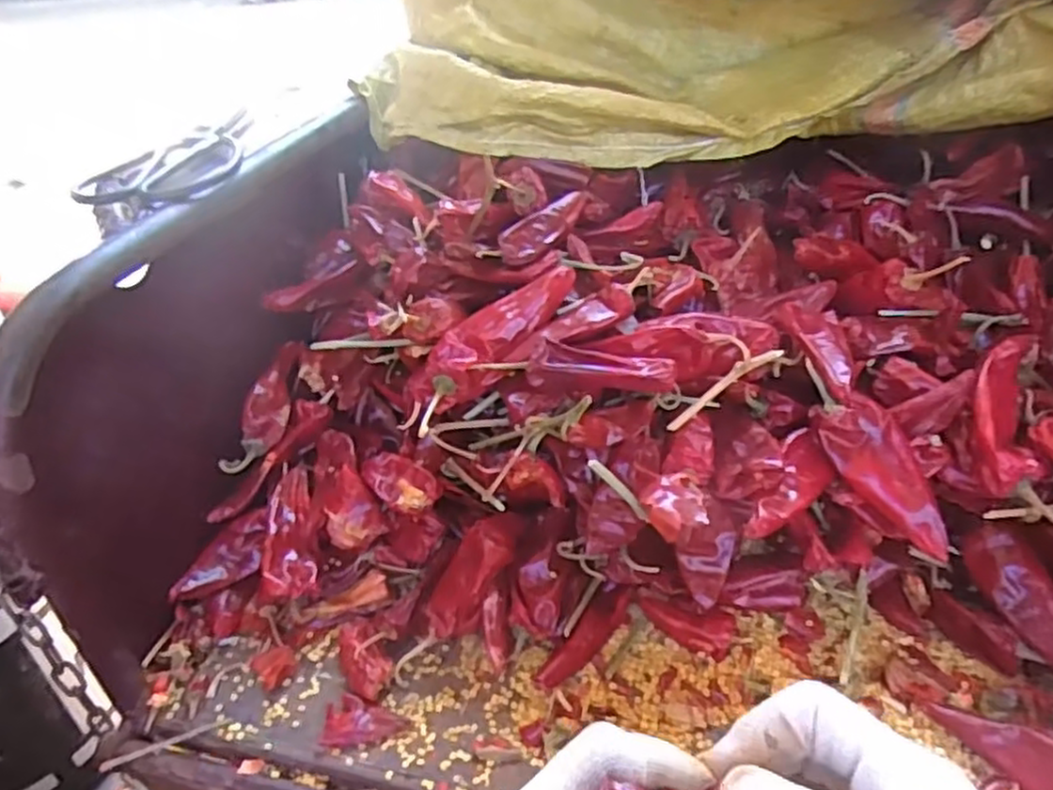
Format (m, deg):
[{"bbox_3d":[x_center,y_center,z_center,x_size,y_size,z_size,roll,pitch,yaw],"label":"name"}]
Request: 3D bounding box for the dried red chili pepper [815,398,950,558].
[{"bbox_3d":[0.189,0.041,0.389,0.035,0.017,0.090,-22,71,-22],"label":"dried red chili pepper"}]

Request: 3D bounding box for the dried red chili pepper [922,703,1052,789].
[{"bbox_3d":[0.230,0.164,0.338,0.082,0.022,0.020,28,47,36],"label":"dried red chili pepper"}]

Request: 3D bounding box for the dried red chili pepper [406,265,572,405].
[{"bbox_3d":[-0.020,-0.036,0.434,0.111,0.025,0.035,-40,44,-4],"label":"dried red chili pepper"}]

